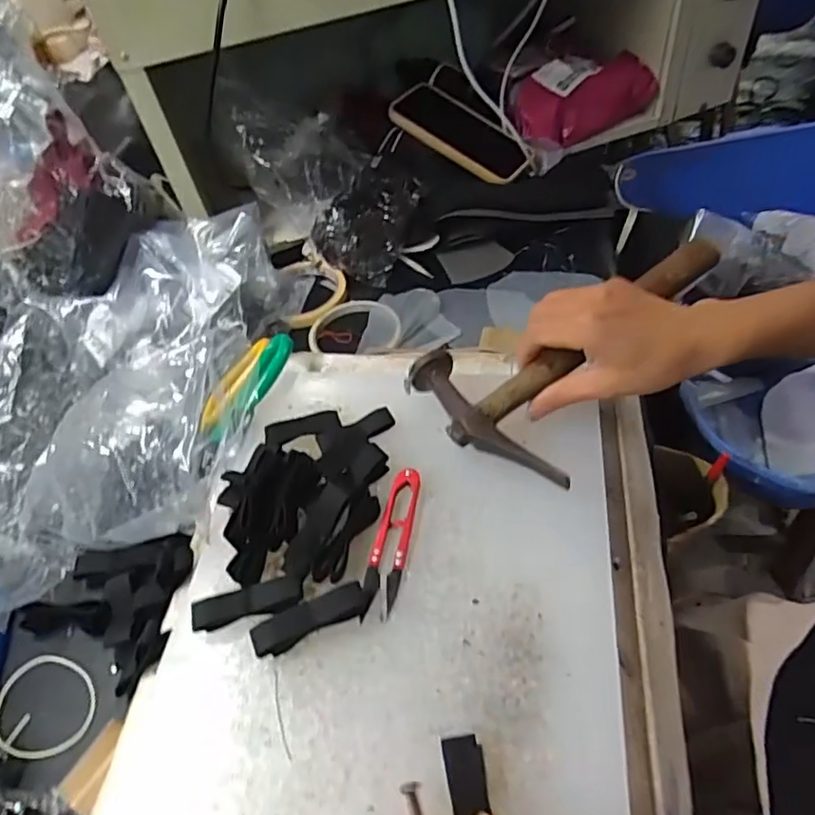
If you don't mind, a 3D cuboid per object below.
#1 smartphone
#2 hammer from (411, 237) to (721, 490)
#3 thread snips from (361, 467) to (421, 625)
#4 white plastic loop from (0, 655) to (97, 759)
[{"bbox_3d":[0.063,-0.310,0.688,0.160,0.013,0.084,36,62,9],"label":"smartphone"},{"bbox_3d":[0.129,-0.039,0.426,0.228,0.031,0.131,-33,58,-6],"label":"hammer"},{"bbox_3d":[-0.009,0.084,0.386,0.022,0.008,0.100,6,52,14],"label":"thread snips"},{"bbox_3d":[-0.233,0.192,0.394,0.070,0.008,0.060,4,51,12],"label":"white plastic loop"}]

